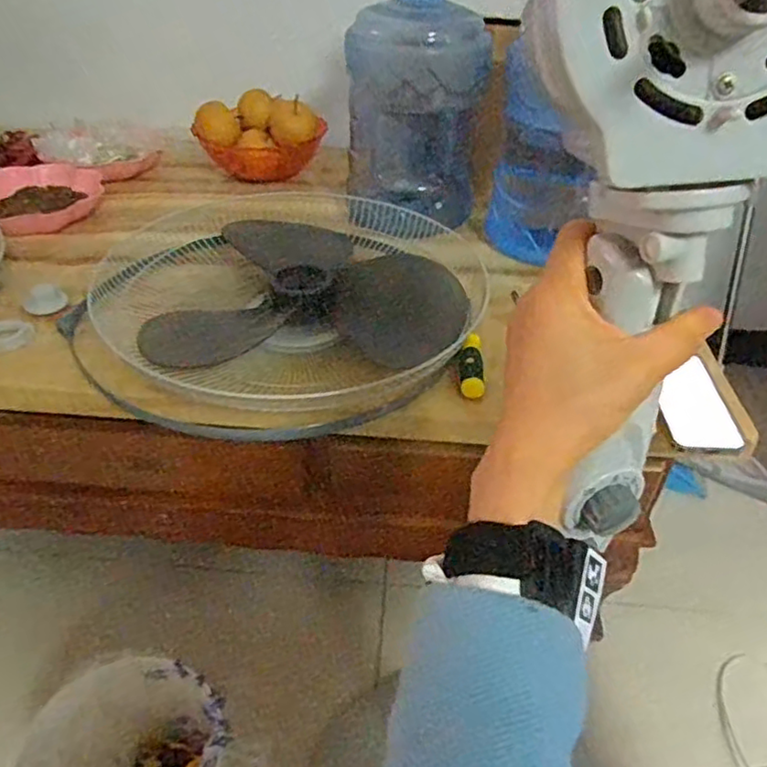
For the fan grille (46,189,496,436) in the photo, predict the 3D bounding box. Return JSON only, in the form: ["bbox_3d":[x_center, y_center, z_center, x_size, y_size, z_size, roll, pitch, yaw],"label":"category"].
[{"bbox_3d":[-0.130,-0.137,0.837,0.483,0.083,0.544,4,39,2],"label":"fan grille"}]

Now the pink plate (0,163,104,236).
[{"bbox_3d":[-0.519,-0.283,0.974,0.205,0.034,0.187,2,38,-1],"label":"pink plate"}]

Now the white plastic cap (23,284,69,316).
[{"bbox_3d":[-0.414,-0.103,0.783,0.047,0.016,0.054,-19,43,-25],"label":"white plastic cap"}]

